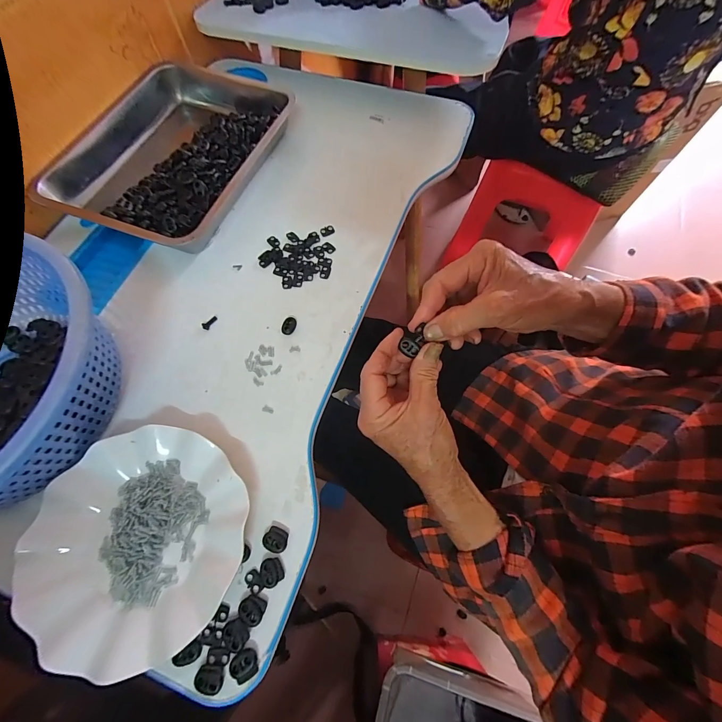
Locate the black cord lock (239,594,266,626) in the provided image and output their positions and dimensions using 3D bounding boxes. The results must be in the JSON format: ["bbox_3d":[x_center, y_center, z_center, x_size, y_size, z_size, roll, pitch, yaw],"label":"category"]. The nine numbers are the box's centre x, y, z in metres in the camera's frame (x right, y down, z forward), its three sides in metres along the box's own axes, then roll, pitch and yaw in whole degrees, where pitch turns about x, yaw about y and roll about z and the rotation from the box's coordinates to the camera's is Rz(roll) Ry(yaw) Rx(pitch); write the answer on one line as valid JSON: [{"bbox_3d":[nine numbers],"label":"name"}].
[{"bbox_3d":[-0.090,0.205,0.275,0.021,0.005,0.019,20,69,9],"label":"black cord lock"}]

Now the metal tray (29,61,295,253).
[{"bbox_3d":[-0.257,-0.298,0.468,0.265,0.049,0.323,19,69,9],"label":"metal tray"}]

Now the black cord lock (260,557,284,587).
[{"bbox_3d":[-0.077,0.180,0.285,0.019,0.004,0.021,-27,69,-10],"label":"black cord lock"}]

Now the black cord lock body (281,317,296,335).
[{"bbox_3d":[-0.082,-0.040,0.380,0.015,0.004,0.022,21,69,10],"label":"black cord lock body"}]

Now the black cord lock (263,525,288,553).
[{"bbox_3d":[-0.075,0.157,0.293,0.021,0.006,0.018,23,69,11],"label":"black cord lock"}]

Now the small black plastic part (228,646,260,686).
[{"bbox_3d":[-0.092,0.238,0.260,0.021,0.006,0.020,-42,72,-15],"label":"small black plastic part"}]

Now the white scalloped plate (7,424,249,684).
[{"bbox_3d":[-0.192,0.152,0.290,0.174,0.024,0.179,-1,67,1],"label":"white scalloped plate"}]

